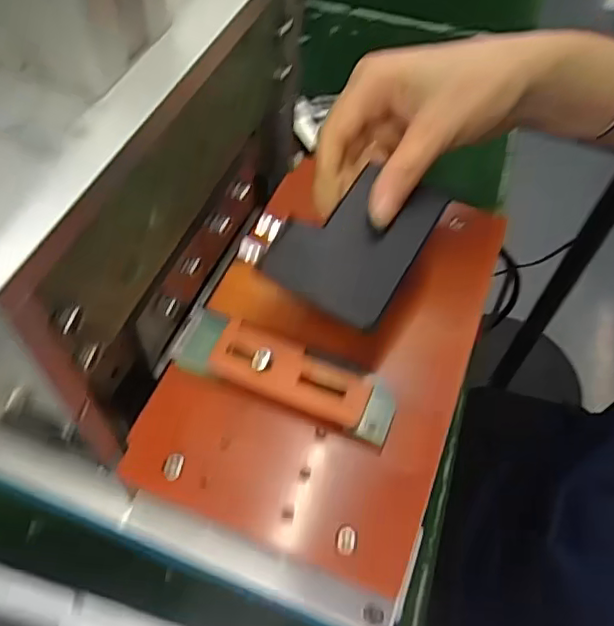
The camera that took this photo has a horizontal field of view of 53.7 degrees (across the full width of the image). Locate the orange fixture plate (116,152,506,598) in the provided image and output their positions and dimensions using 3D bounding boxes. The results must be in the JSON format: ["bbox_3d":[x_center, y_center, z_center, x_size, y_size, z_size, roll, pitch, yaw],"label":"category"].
[{"bbox_3d":[0.016,0.009,0.321,0.136,0.024,0.220,19,57,10],"label":"orange fixture plate"}]

